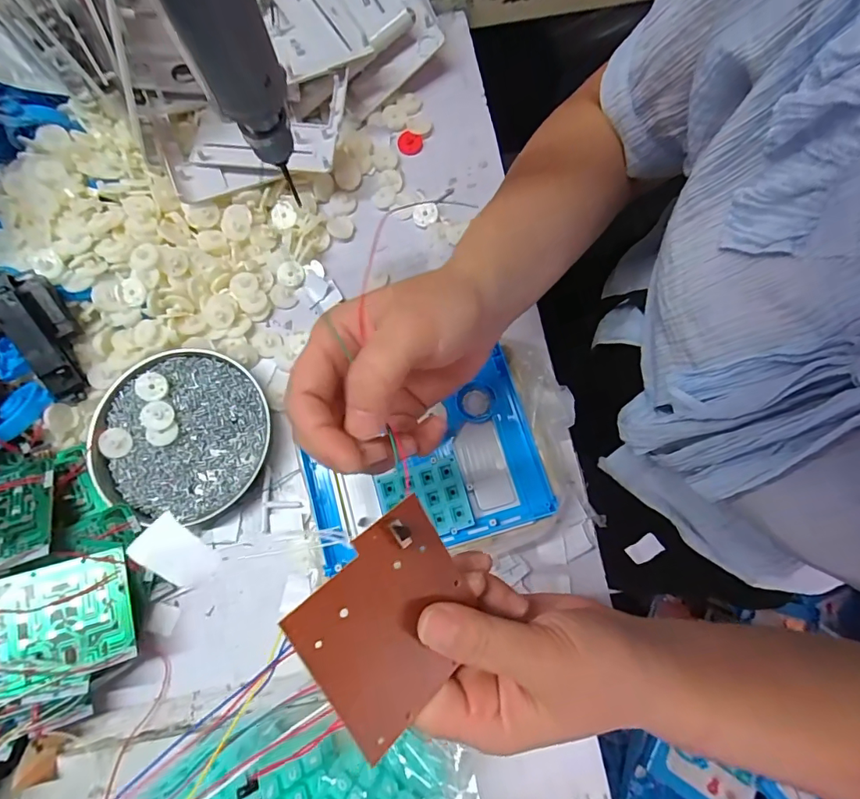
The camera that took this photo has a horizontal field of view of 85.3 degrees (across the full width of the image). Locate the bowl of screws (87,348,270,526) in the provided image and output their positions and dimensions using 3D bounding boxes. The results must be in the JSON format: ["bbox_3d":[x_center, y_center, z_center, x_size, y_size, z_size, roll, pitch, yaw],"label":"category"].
[{"bbox_3d":[-0.197,0.027,0.371,0.125,0.022,0.130,0,76,1],"label":"bowl of screws"}]

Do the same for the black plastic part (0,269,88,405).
[{"bbox_3d":[-0.293,-0.047,0.353,0.036,0.032,0.102,-22,99,-5],"label":"black plastic part"}]

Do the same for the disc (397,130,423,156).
[{"bbox_3d":[-0.019,-0.242,0.441,0.023,0.005,0.021,0,76,1],"label":"disc"}]

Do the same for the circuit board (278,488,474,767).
[{"bbox_3d":[-0.015,0.090,0.191,0.070,0.004,0.072,-34,101,-34],"label":"circuit board"}]

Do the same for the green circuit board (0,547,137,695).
[{"bbox_3d":[-0.248,0.146,0.307,0.088,0.006,0.072,-10,70,-23],"label":"green circuit board"}]

